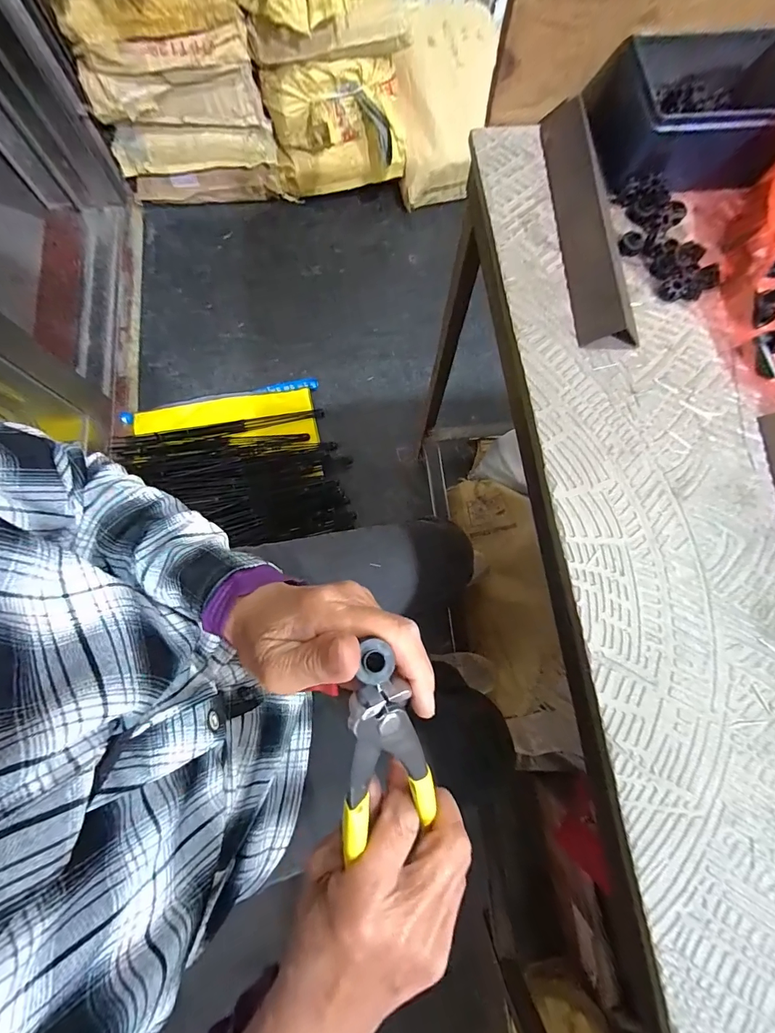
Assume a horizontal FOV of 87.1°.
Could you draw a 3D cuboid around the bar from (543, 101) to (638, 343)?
[{"bbox_3d":[0.172,-0.262,0.347,0.045,0.030,0.243,-5,76,-2],"label":"bar"}]

